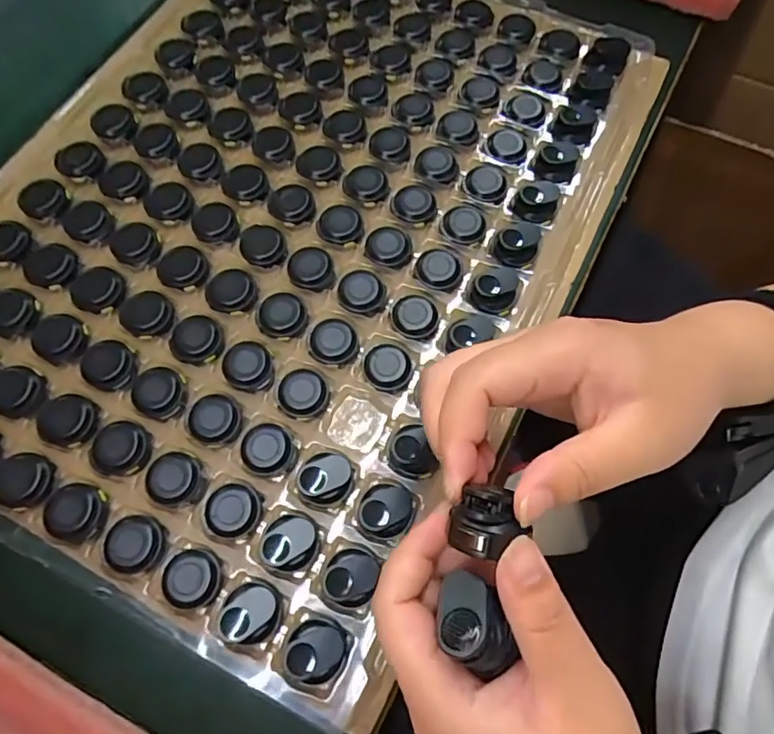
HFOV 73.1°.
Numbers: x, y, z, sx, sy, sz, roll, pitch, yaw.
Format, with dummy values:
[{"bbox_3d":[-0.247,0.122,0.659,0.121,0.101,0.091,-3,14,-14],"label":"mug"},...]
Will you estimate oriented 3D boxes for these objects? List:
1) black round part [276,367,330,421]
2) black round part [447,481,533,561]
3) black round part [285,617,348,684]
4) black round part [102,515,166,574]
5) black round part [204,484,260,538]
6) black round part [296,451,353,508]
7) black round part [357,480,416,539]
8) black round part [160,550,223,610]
[{"bbox_3d":[-0.049,0.015,0.302,0.029,0.005,0.030,0,69,-1],"label":"black round part"},{"bbox_3d":[0.035,0.055,0.184,0.023,0.017,0.023,0,86,-3],"label":"black round part"},{"bbox_3d":[-0.034,0.136,0.250,0.027,0.014,0.025,0,69,-1],"label":"black round part"},{"bbox_3d":[-0.133,0.091,0.271,0.027,0.005,0.028,0,69,-1],"label":"black round part"},{"bbox_3d":[-0.084,0.076,0.278,0.027,0.004,0.027,0,69,-1],"label":"black round part"},{"bbox_3d":[-0.033,0.059,0.281,0.028,0.014,0.029,0,69,-1],"label":"black round part"},{"bbox_3d":[0.000,0.075,0.275,0.029,0.015,0.029,-2,69,-2],"label":"black round part"},{"bbox_3d":[-0.100,0.107,0.265,0.026,0.007,0.027,0,69,-1],"label":"black round part"}]

